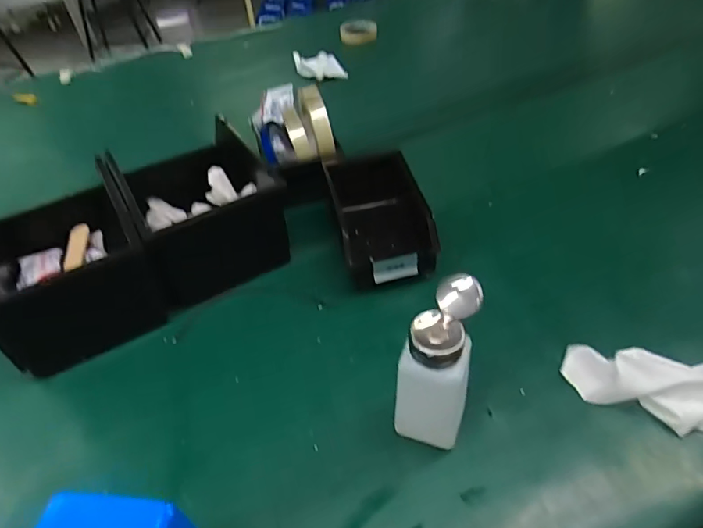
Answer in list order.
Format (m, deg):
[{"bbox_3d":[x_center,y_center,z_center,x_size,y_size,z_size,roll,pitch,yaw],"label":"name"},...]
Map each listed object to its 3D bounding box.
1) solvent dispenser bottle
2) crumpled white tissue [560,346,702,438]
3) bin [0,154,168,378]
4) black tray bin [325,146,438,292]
[{"bbox_3d":[0.067,0.082,0.378,0.053,0.153,0.064,12,48,17],"label":"solvent dispenser bottle"},{"bbox_3d":[0.269,0.109,0.418,0.147,0.027,0.059,16,50,18],"label":"crumpled white tissue"},{"bbox_3d":[-0.317,-0.012,0.537,0.155,0.108,0.234,-25,49,-18],"label":"bin"},{"bbox_3d":[0.034,-0.050,0.566,0.101,0.075,0.153,-11,46,-5],"label":"black tray bin"}]

